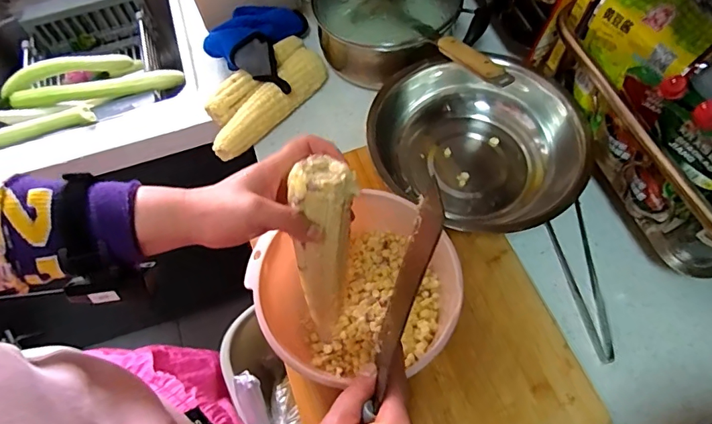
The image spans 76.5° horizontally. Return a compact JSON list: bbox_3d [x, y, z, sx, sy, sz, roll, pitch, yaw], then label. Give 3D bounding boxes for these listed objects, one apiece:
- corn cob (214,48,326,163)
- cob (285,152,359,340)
[{"bbox_3d":[-0.124,-0.152,0.644,0.058,0.051,0.199,39,71,20],"label":"corn cob"},{"bbox_3d":[-0.030,0.047,0.422,0.048,0.222,0.037,10,40,8],"label":"cob"}]

